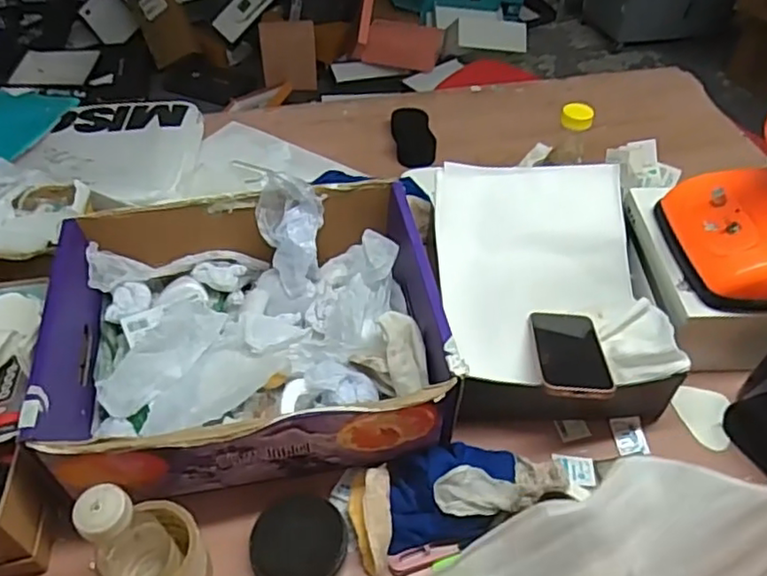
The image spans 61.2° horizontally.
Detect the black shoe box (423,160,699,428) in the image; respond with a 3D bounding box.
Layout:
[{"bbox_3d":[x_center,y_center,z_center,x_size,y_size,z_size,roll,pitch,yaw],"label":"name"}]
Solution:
[{"bbox_3d":[0.193,0.007,0.800,0.247,0.122,0.351,-3,49,-3],"label":"black shoe box"}]

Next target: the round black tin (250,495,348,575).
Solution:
[{"bbox_3d":[-0.084,0.252,0.638,0.090,0.019,0.093,0,49,-1],"label":"round black tin"}]

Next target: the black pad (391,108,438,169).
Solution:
[{"bbox_3d":[0.050,-0.258,1.097,0.063,0.031,0.123,-5,49,-5],"label":"black pad"}]

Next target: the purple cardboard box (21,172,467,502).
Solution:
[{"bbox_3d":[-0.152,0.042,0.738,0.403,0.123,0.334,-8,49,-8],"label":"purple cardboard box"}]

